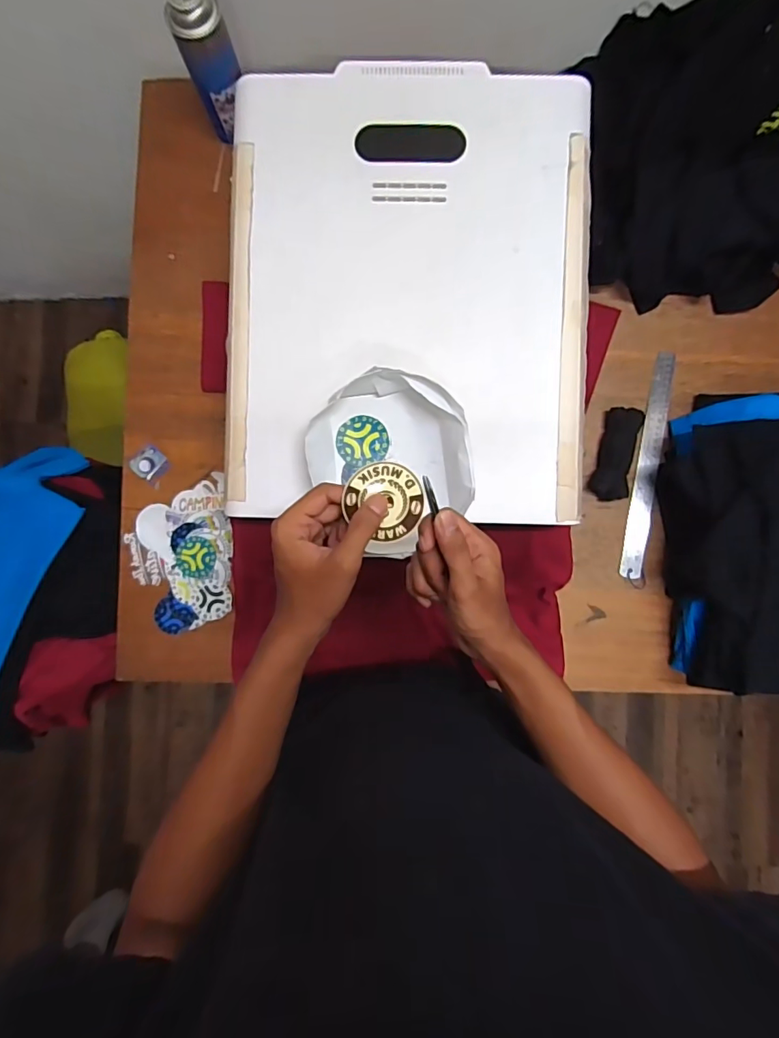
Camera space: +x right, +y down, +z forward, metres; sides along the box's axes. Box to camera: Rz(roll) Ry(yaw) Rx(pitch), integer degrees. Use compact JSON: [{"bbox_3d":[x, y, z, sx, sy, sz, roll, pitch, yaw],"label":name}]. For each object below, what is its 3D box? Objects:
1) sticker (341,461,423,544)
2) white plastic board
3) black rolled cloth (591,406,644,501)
[{"bbox_3d":[-0.003,-0.015,0.399,0.058,0.004,0.065,-43,101,2],"label":"sticker"},{"bbox_3d":[0.020,-0.252,0.553,0.393,0.018,0.493,1,90,1],"label":"white plastic board"},{"bbox_3d":[0.318,-0.090,0.691,0.049,0.027,0.127,10,89,1],"label":"black rolled cloth"}]

